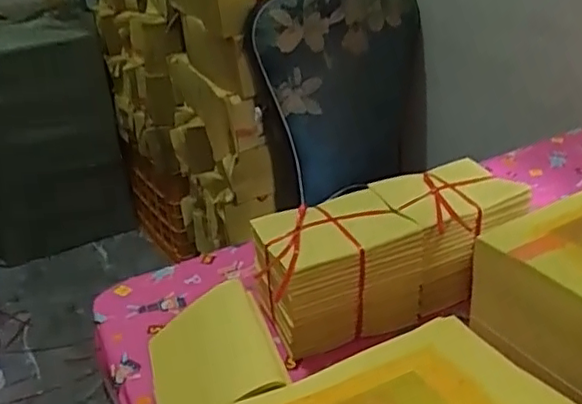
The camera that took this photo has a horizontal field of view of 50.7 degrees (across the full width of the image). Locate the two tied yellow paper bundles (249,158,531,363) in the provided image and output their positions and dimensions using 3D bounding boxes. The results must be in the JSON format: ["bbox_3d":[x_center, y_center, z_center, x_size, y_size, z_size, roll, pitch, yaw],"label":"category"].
[{"bbox_3d":[0.124,0.062,0.737,0.327,0.134,0.104,-15,30,-20],"label":"two tied yellow paper bundles"}]

